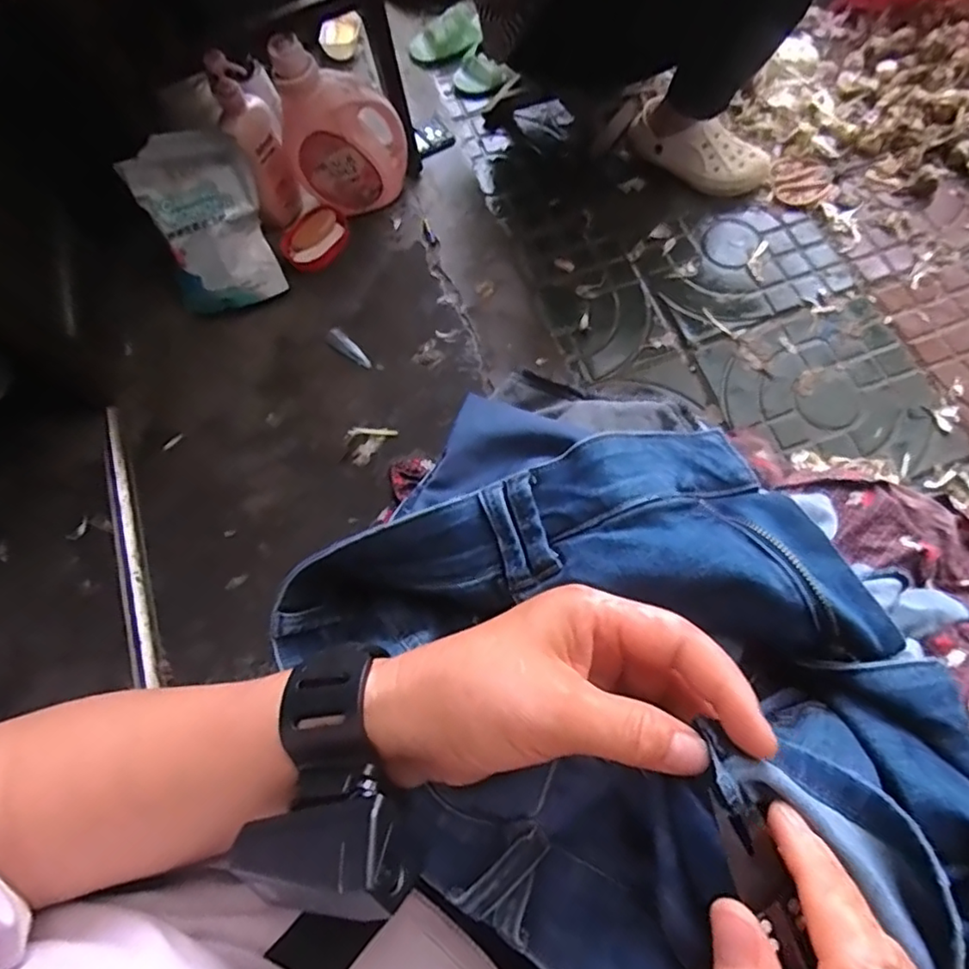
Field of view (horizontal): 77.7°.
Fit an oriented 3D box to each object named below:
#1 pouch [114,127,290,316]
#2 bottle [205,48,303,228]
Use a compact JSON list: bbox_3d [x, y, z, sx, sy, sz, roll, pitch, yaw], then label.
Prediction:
[{"bbox_3d":[-0.397,-0.378,0.882,0.158,0.234,0.037,-27,34,-15],"label":"pouch"},{"bbox_3d":[-0.333,-0.495,0.885,0.074,0.259,0.064,-19,71,-1],"label":"bottle"}]

